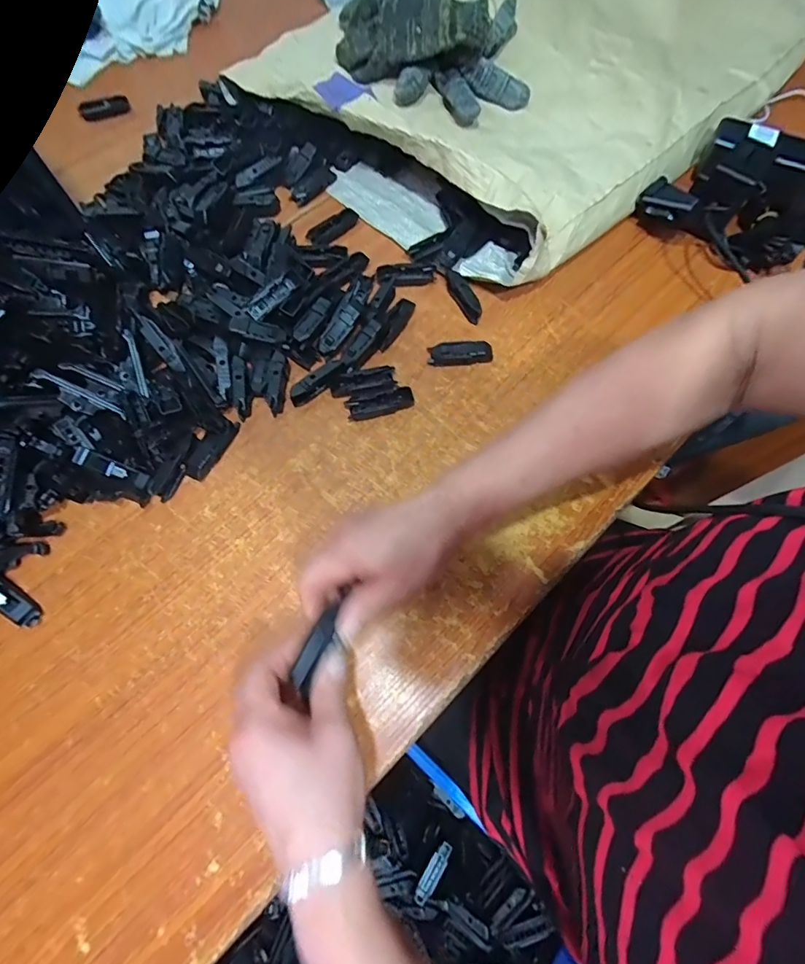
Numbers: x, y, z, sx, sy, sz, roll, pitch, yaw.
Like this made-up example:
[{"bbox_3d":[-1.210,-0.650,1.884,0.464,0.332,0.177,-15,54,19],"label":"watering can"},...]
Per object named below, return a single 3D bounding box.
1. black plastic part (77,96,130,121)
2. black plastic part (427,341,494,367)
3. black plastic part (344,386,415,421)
[{"bbox_3d":[-0.410,-0.515,0.619,0.066,0.013,0.021,-22,71,-9],"label":"black plastic part"},{"bbox_3d":[0.061,-0.135,0.475,0.066,0.016,0.025,-5,69,-2],"label":"black plastic part"},{"bbox_3d":[-0.023,-0.079,0.455,0.067,0.012,0.025,-16,70,-7],"label":"black plastic part"}]

